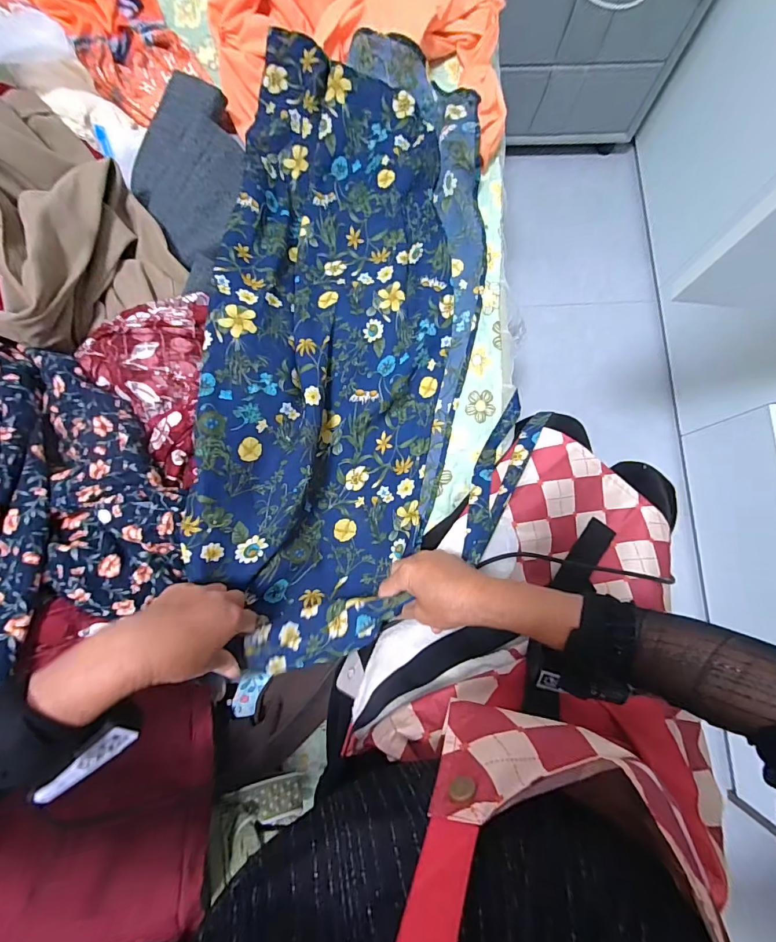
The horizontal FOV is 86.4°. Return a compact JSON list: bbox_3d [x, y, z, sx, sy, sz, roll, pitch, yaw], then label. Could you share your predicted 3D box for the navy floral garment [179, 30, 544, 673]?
[{"bbox_3d":[-0.018,-0.189,0.529,0.366,0.146,0.768,5,77,3],"label":"navy floral garment"}]

